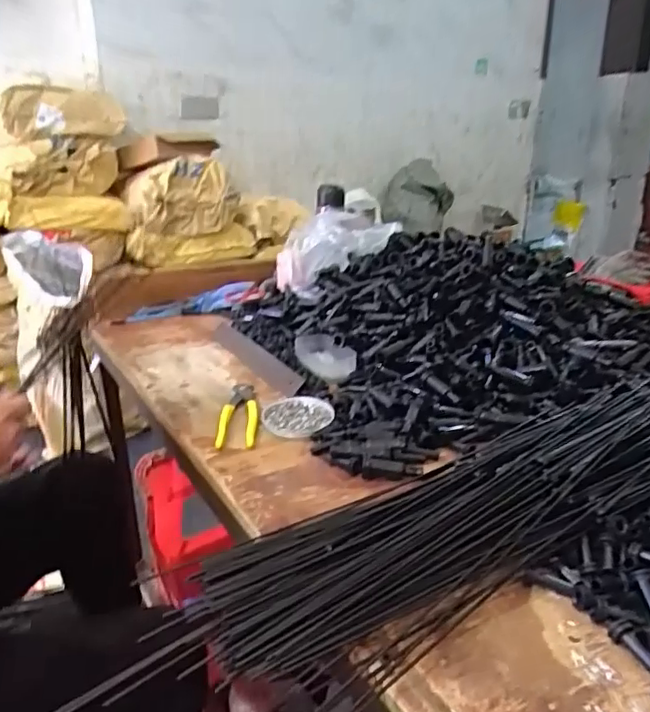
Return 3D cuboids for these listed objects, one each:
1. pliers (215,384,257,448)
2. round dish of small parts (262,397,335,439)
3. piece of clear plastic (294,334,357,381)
[{"bbox_3d":[-0.114,0.073,0.803,0.048,0.012,0.170,-3,23,-1],"label":"pliers"},{"bbox_3d":[-0.036,0.079,0.779,0.091,0.011,0.088,-2,23,1],"label":"round dish of small parts"},{"bbox_3d":[-0.005,-0.003,0.958,0.065,0.016,0.135,-37,43,-13],"label":"piece of clear plastic"}]

